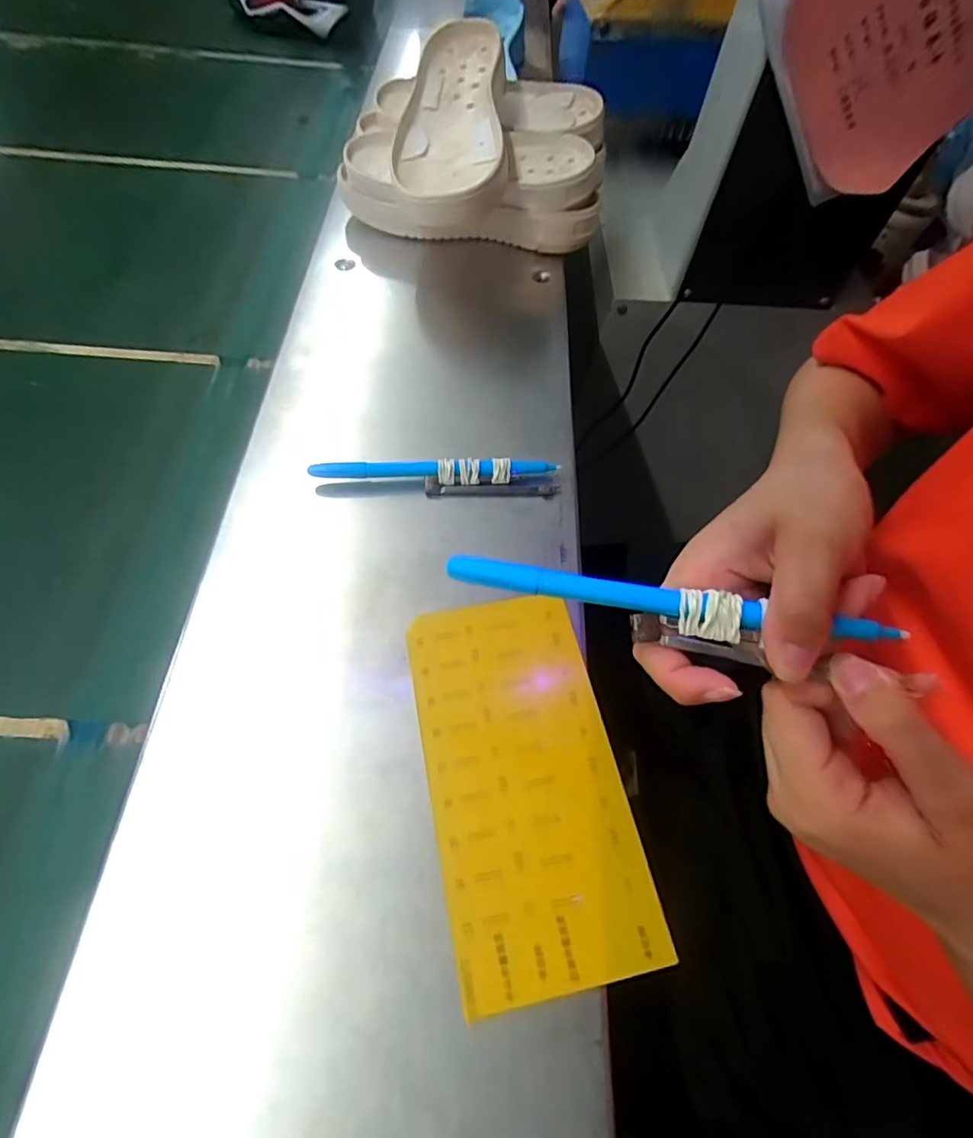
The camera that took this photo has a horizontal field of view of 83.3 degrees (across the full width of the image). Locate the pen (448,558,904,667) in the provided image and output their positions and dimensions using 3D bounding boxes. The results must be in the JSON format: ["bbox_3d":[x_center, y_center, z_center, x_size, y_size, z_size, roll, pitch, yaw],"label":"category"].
[{"bbox_3d":[0.065,0.016,0.211,0.164,0.014,0.019,11,61,11],"label":"pen"}]

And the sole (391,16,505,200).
[{"bbox_3d":[-0.031,-0.399,0.480,0.095,0.044,0.253,4,61,-4],"label":"sole"}]

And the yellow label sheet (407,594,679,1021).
[{"bbox_3d":[0.019,0.104,0.287,0.097,0.004,0.189,-10,60,-8],"label":"yellow label sheet"}]

